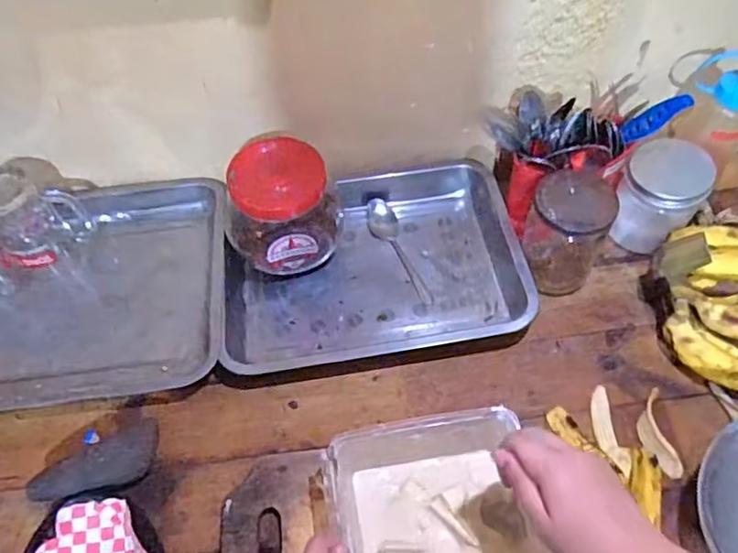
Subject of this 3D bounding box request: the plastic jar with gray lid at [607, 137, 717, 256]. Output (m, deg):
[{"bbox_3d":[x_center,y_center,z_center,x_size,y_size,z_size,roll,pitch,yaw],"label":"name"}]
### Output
[{"bbox_3d":[0.331,-0.090,0.682,0.087,0.123,0.075,38,65,23],"label":"plastic jar with gray lid"}]

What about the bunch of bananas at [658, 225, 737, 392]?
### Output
[{"bbox_3d":[0.391,0.014,0.628,0.191,0.088,0.153,-37,63,-21],"label":"bunch of bananas"}]

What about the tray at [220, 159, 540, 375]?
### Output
[{"bbox_3d":[-0.001,-0.027,0.702,0.337,0.045,0.258,-6,57,-3],"label":"tray"}]

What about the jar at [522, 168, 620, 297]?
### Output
[{"bbox_3d":[0.211,-0.043,0.643,0.080,0.135,0.080,-1,57,1],"label":"jar"}]

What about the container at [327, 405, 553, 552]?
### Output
[{"bbox_3d":[0.064,0.213,0.506,0.169,0.073,0.172,-10,57,-6],"label":"container"}]

